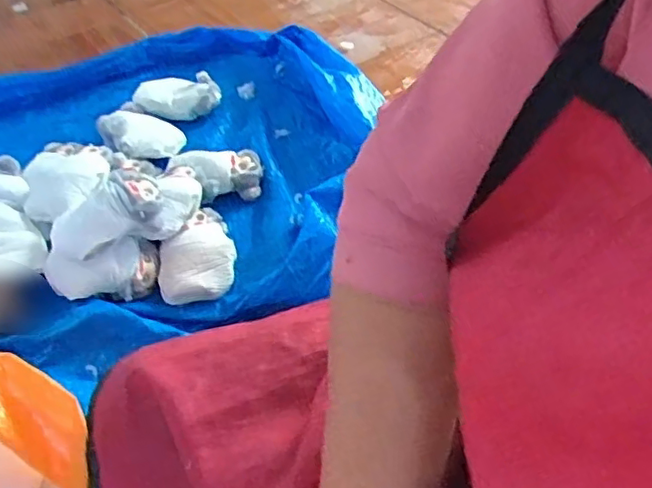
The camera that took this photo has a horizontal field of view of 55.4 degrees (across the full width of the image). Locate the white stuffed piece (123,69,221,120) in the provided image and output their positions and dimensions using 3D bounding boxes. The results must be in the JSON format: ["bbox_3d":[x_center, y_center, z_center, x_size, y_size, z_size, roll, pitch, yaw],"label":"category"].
[{"bbox_3d":[-0.313,-0.295,1.277,0.188,0.077,0.086,-7,47,-4],"label":"white stuffed piece"}]

